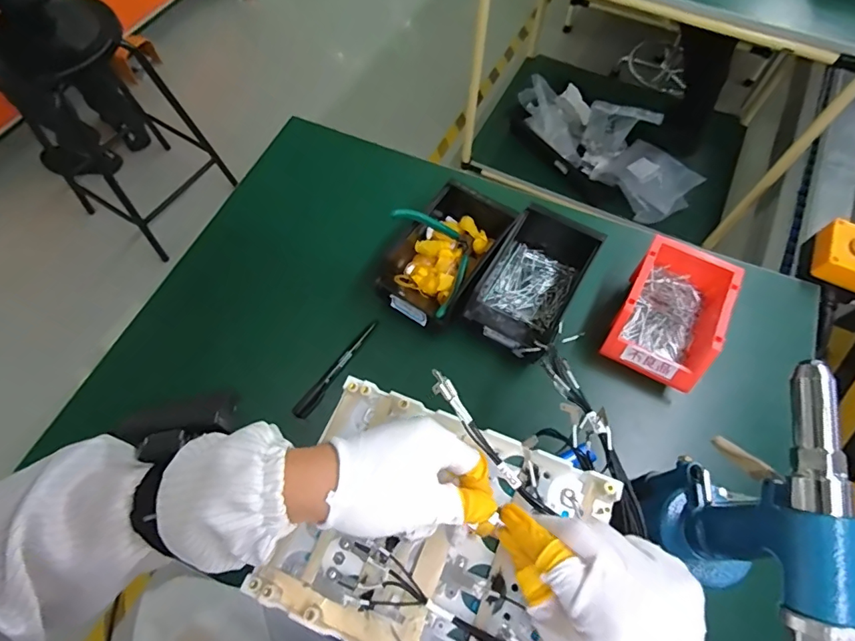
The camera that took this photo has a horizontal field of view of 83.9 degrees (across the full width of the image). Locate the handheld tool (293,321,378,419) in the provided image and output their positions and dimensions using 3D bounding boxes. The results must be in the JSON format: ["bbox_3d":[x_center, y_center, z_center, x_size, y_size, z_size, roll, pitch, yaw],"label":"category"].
[{"bbox_3d":[-0.107,0.057,0.570,0.018,0.010,0.142,33,68,15],"label":"handheld tool"}]

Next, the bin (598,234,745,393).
[{"bbox_3d":[0.288,-0.012,0.573,0.113,0.079,0.174,25,66,12],"label":"bin"}]

